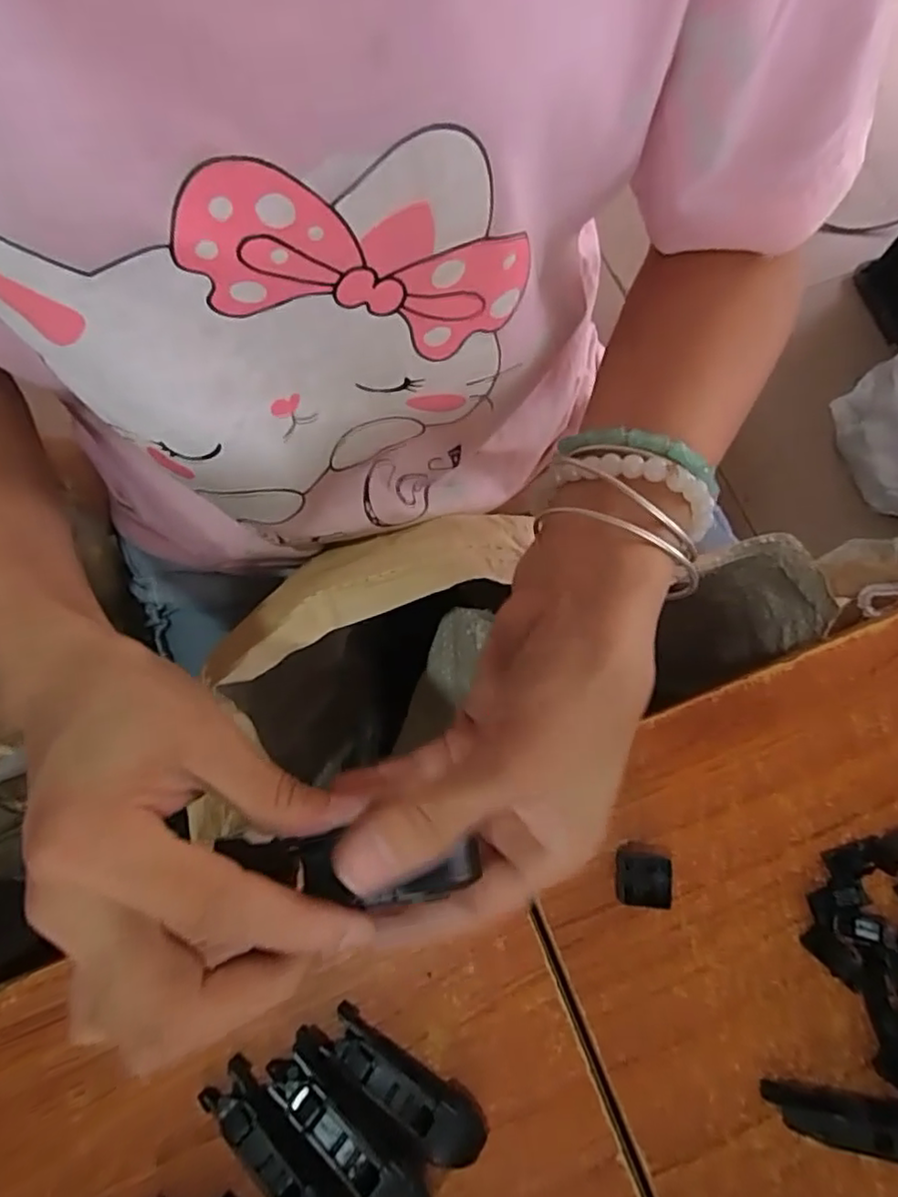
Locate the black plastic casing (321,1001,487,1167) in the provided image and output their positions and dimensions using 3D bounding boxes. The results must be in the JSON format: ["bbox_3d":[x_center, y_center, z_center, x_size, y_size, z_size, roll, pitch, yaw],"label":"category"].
[{"bbox_3d":[-0.017,0.190,0.249,0.072,0.013,0.023,41,79,11],"label":"black plastic casing"}]

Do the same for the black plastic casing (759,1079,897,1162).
[{"bbox_3d":[0.159,0.199,0.241,0.069,0.018,0.017,12,75,5],"label":"black plastic casing"}]

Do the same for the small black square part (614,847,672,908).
[{"bbox_3d":[0.081,0.117,0.266,0.020,0.017,0.020,5,75,3],"label":"small black square part"}]

